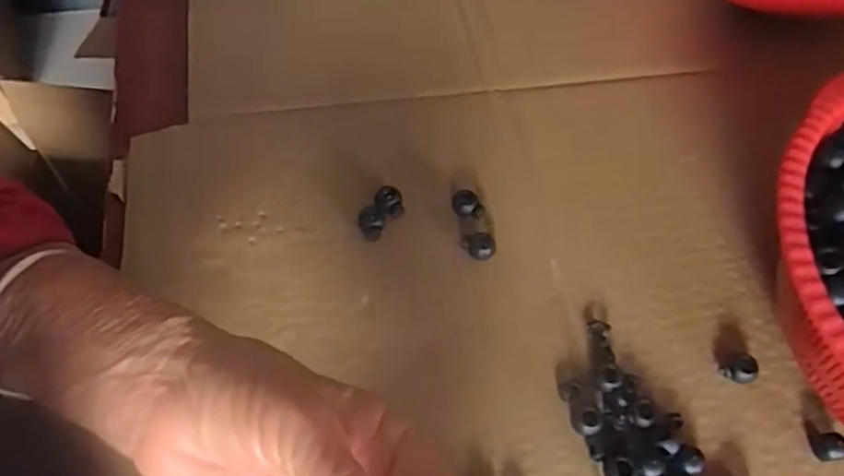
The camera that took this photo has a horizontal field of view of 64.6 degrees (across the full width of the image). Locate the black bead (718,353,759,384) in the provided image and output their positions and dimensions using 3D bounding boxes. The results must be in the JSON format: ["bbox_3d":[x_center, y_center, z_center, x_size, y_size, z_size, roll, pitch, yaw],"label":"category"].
[{"bbox_3d":[0.164,0.068,0.343,0.014,0.013,0.014,1,59,-1],"label":"black bead"}]

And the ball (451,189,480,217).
[{"bbox_3d":[0.025,-0.019,0.392,0.015,0.013,0.016,1,59,-1],"label":"ball"}]

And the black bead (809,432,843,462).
[{"bbox_3d":[0.198,0.101,0.325,0.012,0.013,0.013,-12,60,-8],"label":"black bead"}]

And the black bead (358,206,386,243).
[{"bbox_3d":[-0.029,-0.008,0.381,0.015,0.011,0.017,1,59,-1],"label":"black bead"}]

